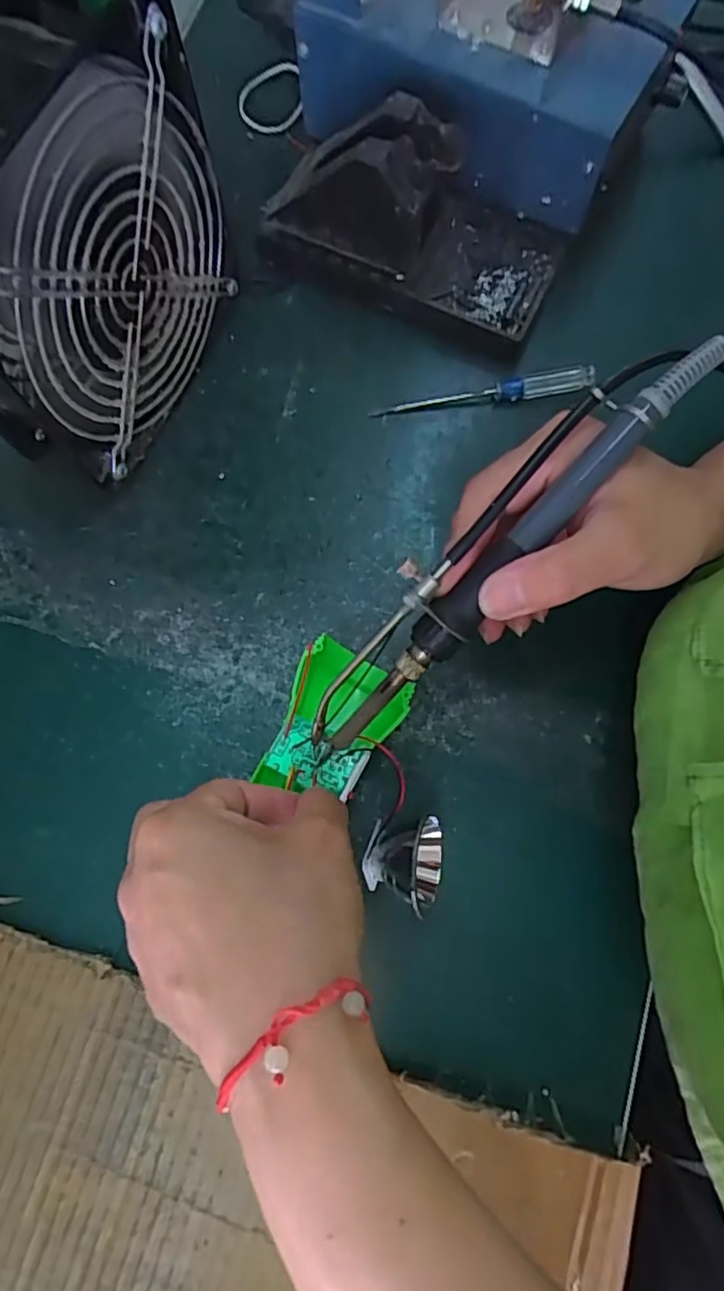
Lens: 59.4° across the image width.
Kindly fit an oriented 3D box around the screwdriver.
[{"bbox_3d":[0.066,-0.139,0.348,0.121,0.010,0.011,-7,74,0],"label":"screwdriver"}]

